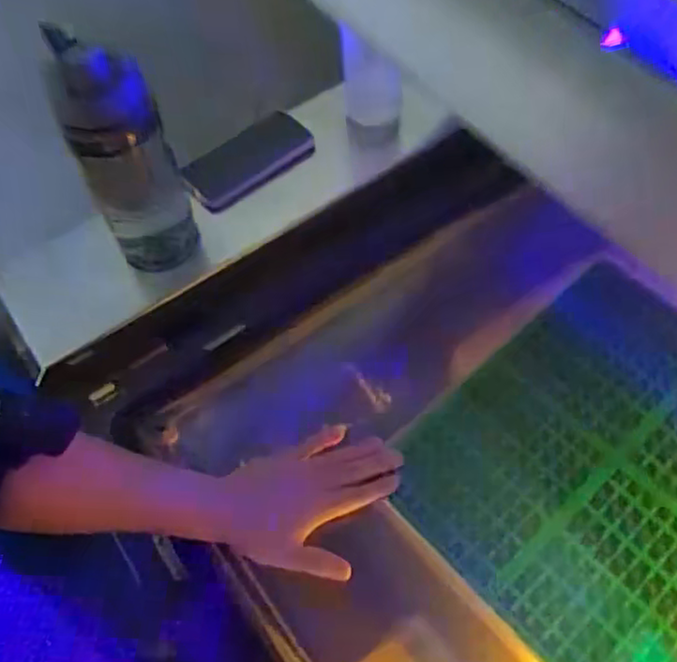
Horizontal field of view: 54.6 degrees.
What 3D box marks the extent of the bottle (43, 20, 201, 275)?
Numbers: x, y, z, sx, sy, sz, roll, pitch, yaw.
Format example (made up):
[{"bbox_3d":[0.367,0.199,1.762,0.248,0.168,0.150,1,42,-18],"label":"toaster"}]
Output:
[{"bbox_3d":[-0.202,-0.157,0.639,0.105,0.255,0.084,38,67,22],"label":"bottle"}]

